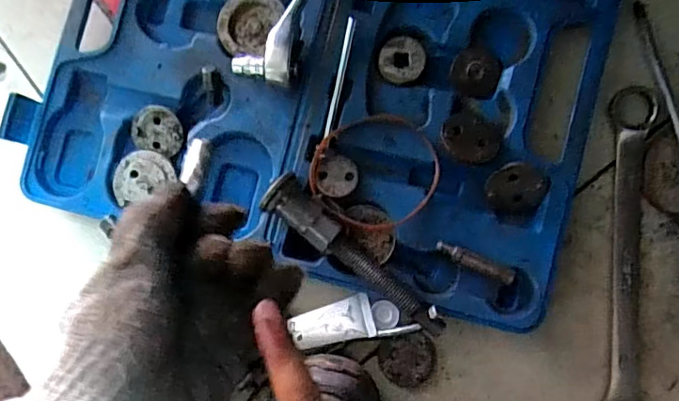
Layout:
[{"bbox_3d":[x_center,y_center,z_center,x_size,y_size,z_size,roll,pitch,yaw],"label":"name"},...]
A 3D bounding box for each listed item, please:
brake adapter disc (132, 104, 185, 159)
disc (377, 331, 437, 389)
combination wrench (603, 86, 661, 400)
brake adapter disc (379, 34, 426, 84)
[{"bbox_3d":[-0.139,-0.054,0.418,0.040,0.008,0.034,17,88,7],"label":"brake adapter disc"},{"bbox_3d":[0.050,0.117,0.400,0.040,0.004,0.037,0,86,6],"label":"disc"},{"bbox_3d":[0.206,0.048,0.386,0.039,0.009,0.253,4,86,6],"label":"combination wrench"},{"bbox_3d":[0.045,-0.103,0.396,0.033,0.004,0.034,0,86,6],"label":"brake adapter disc"}]

